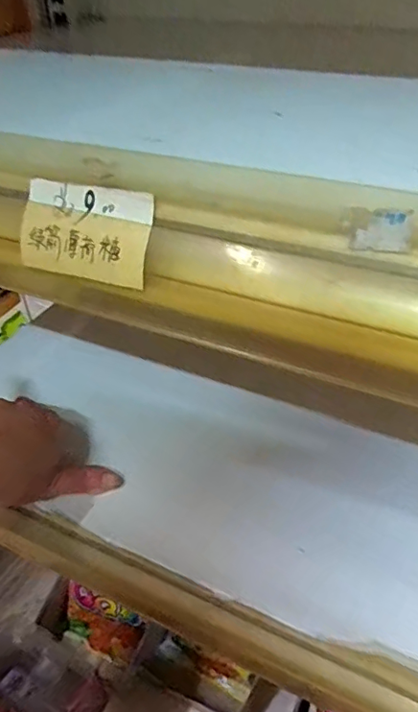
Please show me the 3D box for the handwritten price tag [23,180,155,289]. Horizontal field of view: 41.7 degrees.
[{"bbox_3d":[-0.043,-0.043,0.191,0.050,0.030,0.004,13,2,20],"label":"handwritten price tag"}]

